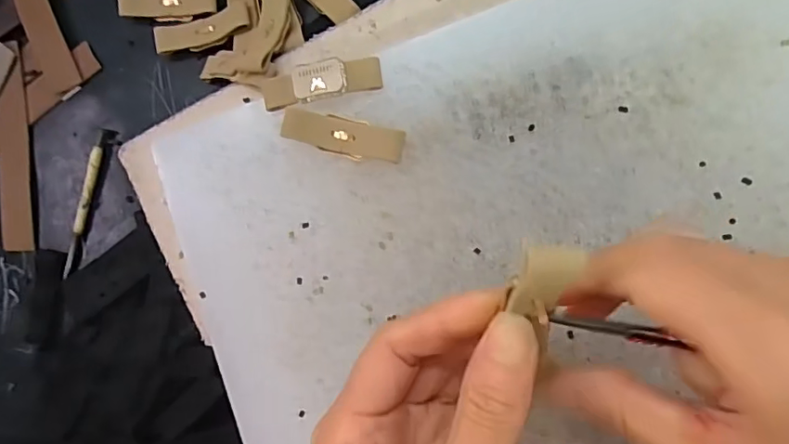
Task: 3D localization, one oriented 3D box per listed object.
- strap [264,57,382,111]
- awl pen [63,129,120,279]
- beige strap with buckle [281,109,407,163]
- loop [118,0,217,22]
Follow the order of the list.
[{"bbox_3d":[-0.036,-0.068,0.257,0.059,0.010,0.019,-9,90,8],"label":"strap"},{"bbox_3d":[-0.191,-0.012,0.326,0.010,0.004,0.093,21,94,7],"label":"awl pen"},{"bbox_3d":[-0.025,-0.041,0.257,0.058,0.009,0.018,15,93,8],"label":"beige strap with buckle"},{"bbox_3d":[-0.135,-0.131,0.315,0.059,0.006,0.020,2,91,8],"label":"loop"}]

